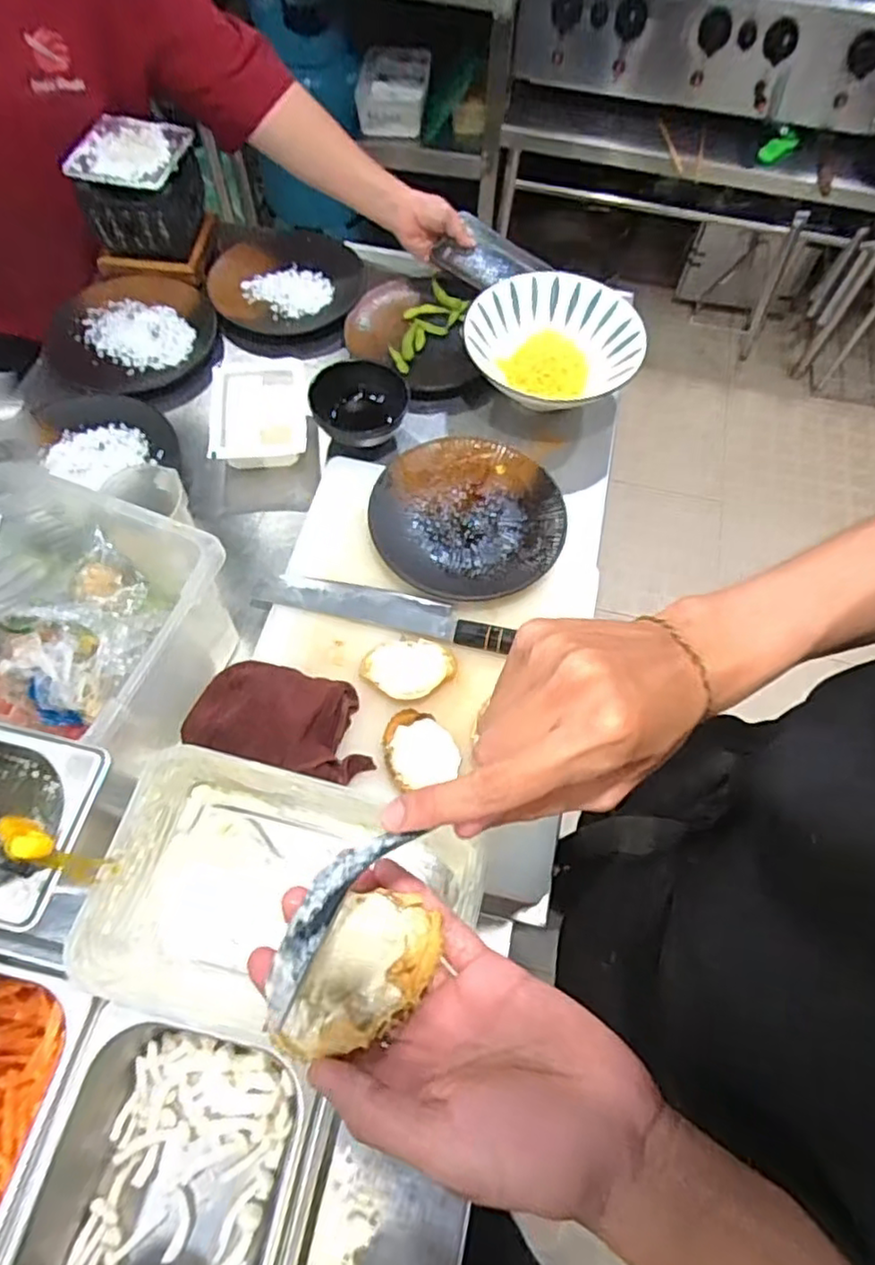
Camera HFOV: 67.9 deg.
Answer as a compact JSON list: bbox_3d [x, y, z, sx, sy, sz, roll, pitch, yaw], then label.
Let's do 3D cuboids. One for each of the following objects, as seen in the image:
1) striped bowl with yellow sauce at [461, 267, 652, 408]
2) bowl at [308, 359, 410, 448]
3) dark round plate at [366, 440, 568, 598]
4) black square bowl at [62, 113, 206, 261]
[{"bbox_3d":[0.131,-0.331,0.755,0.197,0.060,0.175,-1,64,-2],"label":"striped bowl with yellow sauce"},{"bbox_3d":[-0.087,-0.252,0.727,0.102,0.050,0.098,1,64,-2],"label":"bowl"},{"bbox_3d":[0.030,-0.122,0.666,0.189,0.018,0.188,1,64,-2],"label":"dark round plate"},{"bbox_3d":[-0.357,-0.533,0.785,0.138,0.097,0.113,3,64,-1],"label":"black square bowl"}]

